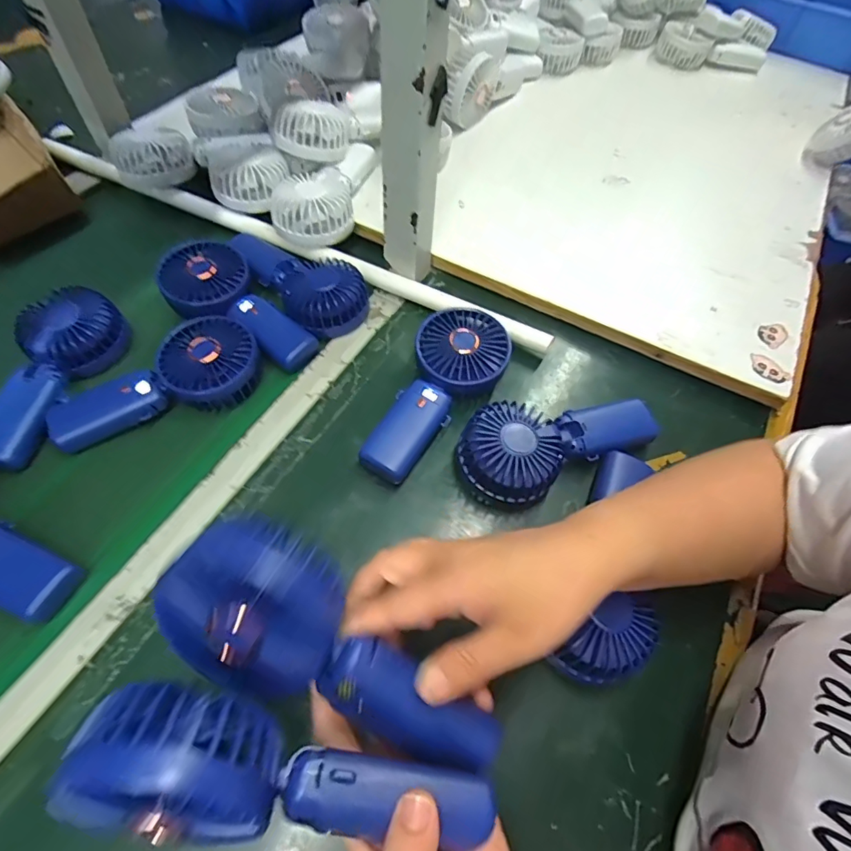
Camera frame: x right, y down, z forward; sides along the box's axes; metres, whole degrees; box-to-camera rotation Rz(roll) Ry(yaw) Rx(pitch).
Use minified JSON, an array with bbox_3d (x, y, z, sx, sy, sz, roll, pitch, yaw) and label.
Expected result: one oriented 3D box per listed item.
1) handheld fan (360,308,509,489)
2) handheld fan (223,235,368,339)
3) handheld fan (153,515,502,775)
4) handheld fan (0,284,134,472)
[{"bbox_3d":[0.014,-0.028,0.445,0.081,0.052,0.181,23,58,10],"label":"handheld fan"},{"bbox_3d":[-0.133,-0.163,0.529,0.172,0.035,0.087,41,63,20],"label":"handheld fan"},{"bbox_3d":[-0.049,0.118,0.252,0.176,0.068,0.043,43,17,-11],"label":"handheld fan"},{"bbox_3d":[-0.349,-0.047,0.447,0.072,0.055,0.176,17,58,6],"label":"handheld fan"}]

